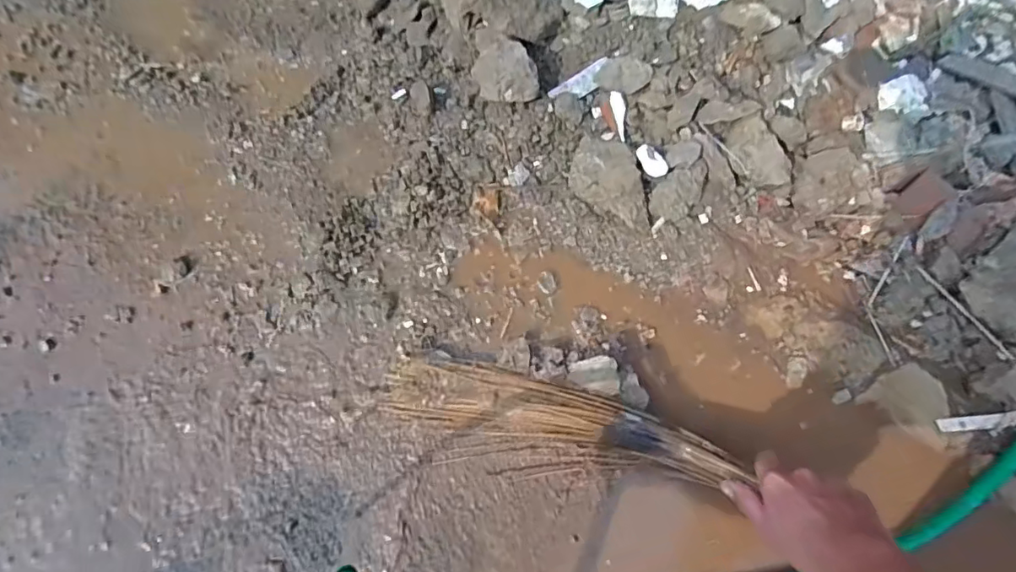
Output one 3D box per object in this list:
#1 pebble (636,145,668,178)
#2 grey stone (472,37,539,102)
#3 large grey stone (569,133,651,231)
[{"bbox_3d":[0.196,-0.171,0.715,0.027,0.010,0.056,-24,70,-10],"label":"pebble"},{"bbox_3d":[-0.006,-0.302,0.743,0.070,0.068,0.094,-17,69,-8],"label":"grey stone"},{"bbox_3d":[0.134,-0.138,0.719,0.092,0.036,0.141,-11,68,-6],"label":"large grey stone"}]

